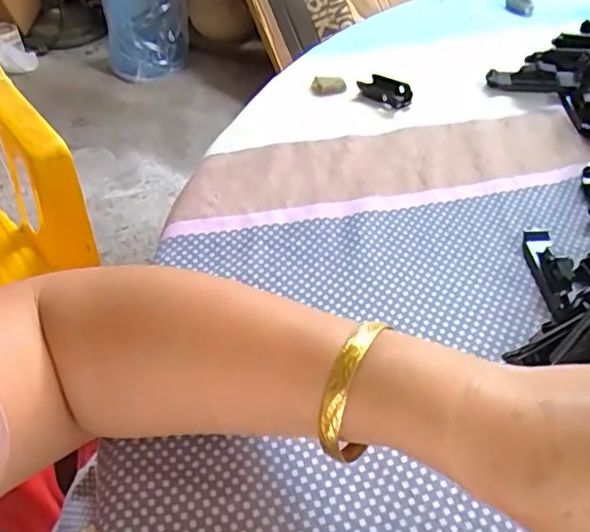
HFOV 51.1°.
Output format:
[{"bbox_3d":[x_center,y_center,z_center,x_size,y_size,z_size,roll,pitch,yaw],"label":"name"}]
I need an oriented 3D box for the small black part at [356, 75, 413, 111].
[{"bbox_3d":[0.075,-0.143,0.502,0.028,0.011,0.045,-25,51,-24],"label":"small black part"}]

